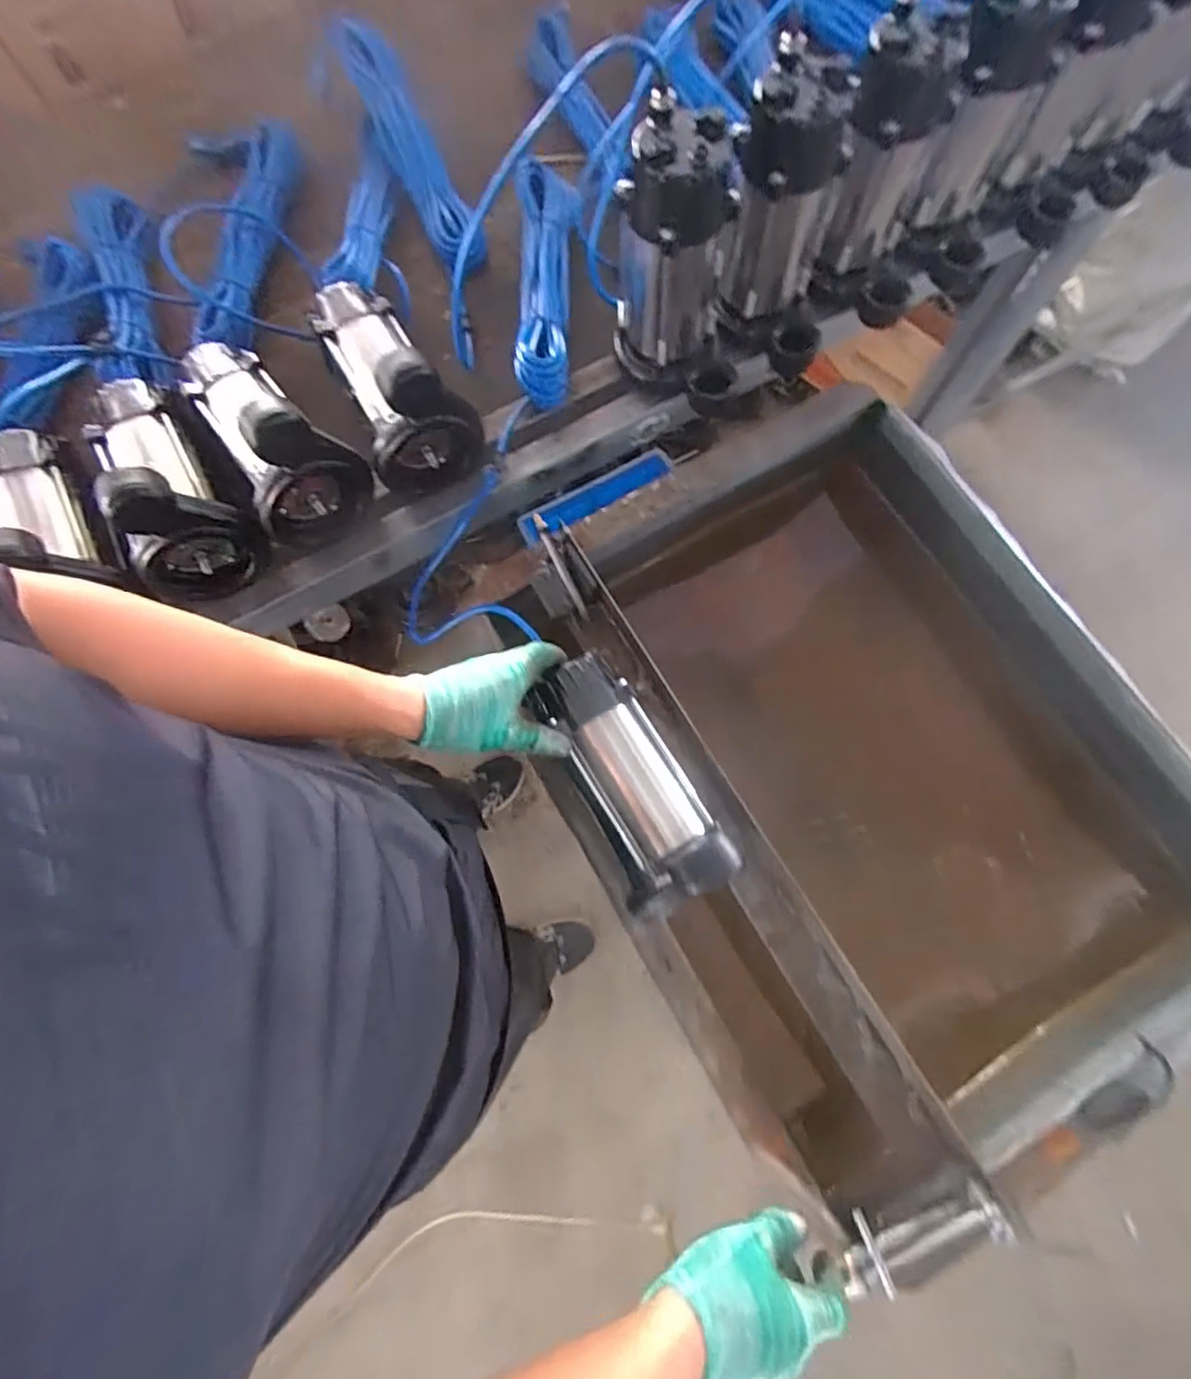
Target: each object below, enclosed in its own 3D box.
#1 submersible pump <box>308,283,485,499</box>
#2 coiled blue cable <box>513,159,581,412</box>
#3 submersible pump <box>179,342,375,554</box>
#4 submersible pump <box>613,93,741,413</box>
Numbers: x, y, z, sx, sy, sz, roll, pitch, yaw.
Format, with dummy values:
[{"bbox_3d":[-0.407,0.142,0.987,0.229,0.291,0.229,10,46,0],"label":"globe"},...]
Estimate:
[{"bbox_3d":[-0.238,-0.348,0.658,0.113,0.159,0.232,-34,77,-8],"label":"submersible pump"},{"bbox_3d":[-0.059,-0.511,0.742,0.074,0.055,0.333,-2,74,0],"label":"coiled blue cable"},{"bbox_3d":[-0.364,-0.271,0.633,0.228,0.171,0.117,43,79,12],"label":"submersible pump"},{"bbox_3d":[0.088,-0.421,0.630,0.123,0.237,0.144,-3,74,0],"label":"submersible pump"}]

